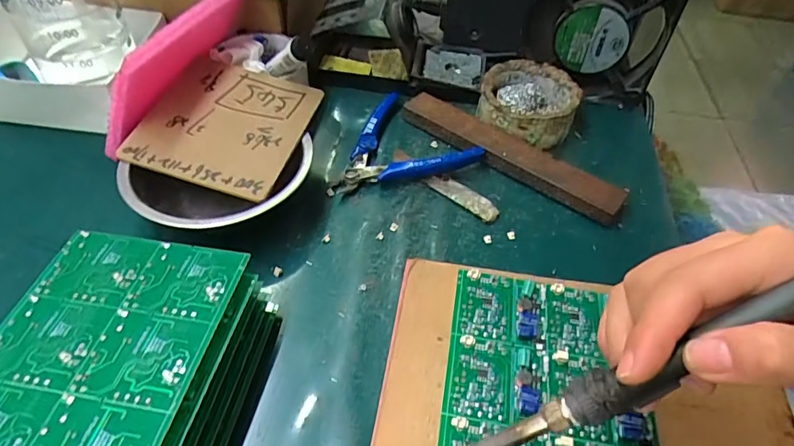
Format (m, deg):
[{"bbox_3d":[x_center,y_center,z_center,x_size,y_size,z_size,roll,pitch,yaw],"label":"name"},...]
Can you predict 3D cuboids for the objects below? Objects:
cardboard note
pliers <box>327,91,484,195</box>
[{"bbox_3d":[-0.125,-0.076,0.365,0.109,0.005,0.114,17,57,7],"label":"cardboard note"},{"bbox_3d":[-0.008,-0.060,0.399,0.114,0.018,0.111,-34,58,-27],"label":"pliers"}]

